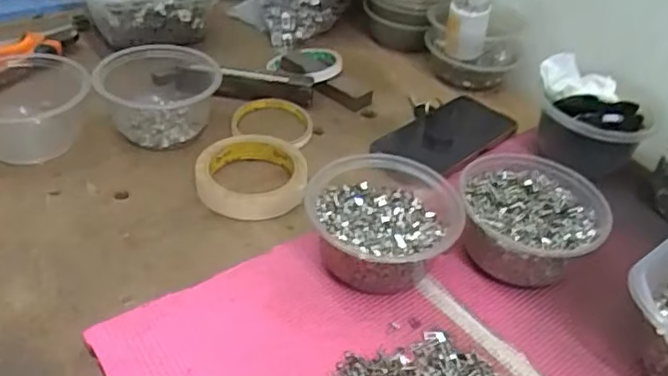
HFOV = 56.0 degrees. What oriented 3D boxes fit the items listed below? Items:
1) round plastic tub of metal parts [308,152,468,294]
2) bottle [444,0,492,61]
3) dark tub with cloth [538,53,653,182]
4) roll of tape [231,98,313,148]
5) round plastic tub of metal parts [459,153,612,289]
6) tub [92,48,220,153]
[{"bbox_3d":[0.037,0.029,0.488,0.114,0.055,0.113,2,41,-2],"label":"round plastic tub of metal parts"},{"bbox_3d":[0.149,-0.187,0.697,0.043,0.082,0.034,10,41,7],"label":"bottle"},{"bbox_3d":[0.243,-0.064,0.609,0.104,0.079,0.095,17,43,14],"label":"dark tub with cloth"},{"bbox_3d":[-0.063,-0.071,0.656,0.082,0.011,0.082,2,41,-2],"label":"roll of tape"},{"bbox_3d":[0.156,0.026,0.507,0.113,0.054,0.120,2,41,-2],"label":"round plastic tub of metal parts"},{"bbox_3d":[-0.170,-0.096,0.617,0.114,0.057,0.108,-5,42,-11],"label":"tub"}]

